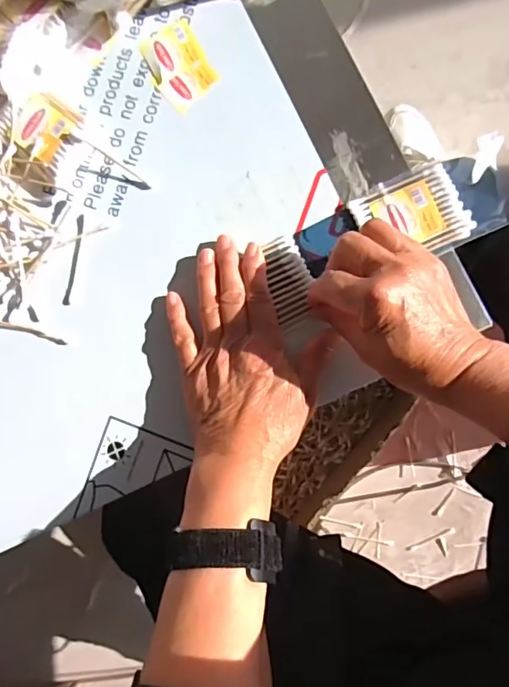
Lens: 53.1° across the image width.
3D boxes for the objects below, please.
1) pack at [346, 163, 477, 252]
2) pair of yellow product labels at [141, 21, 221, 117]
[{"bbox_3d":[0.116,-0.093,0.376,0.076,0.009,0.056,-21,91,2],"label":"pack"},{"bbox_3d":[-0.060,-0.223,0.410,0.046,0.007,0.066,-31,90,2],"label":"pair of yellow product labels"}]

